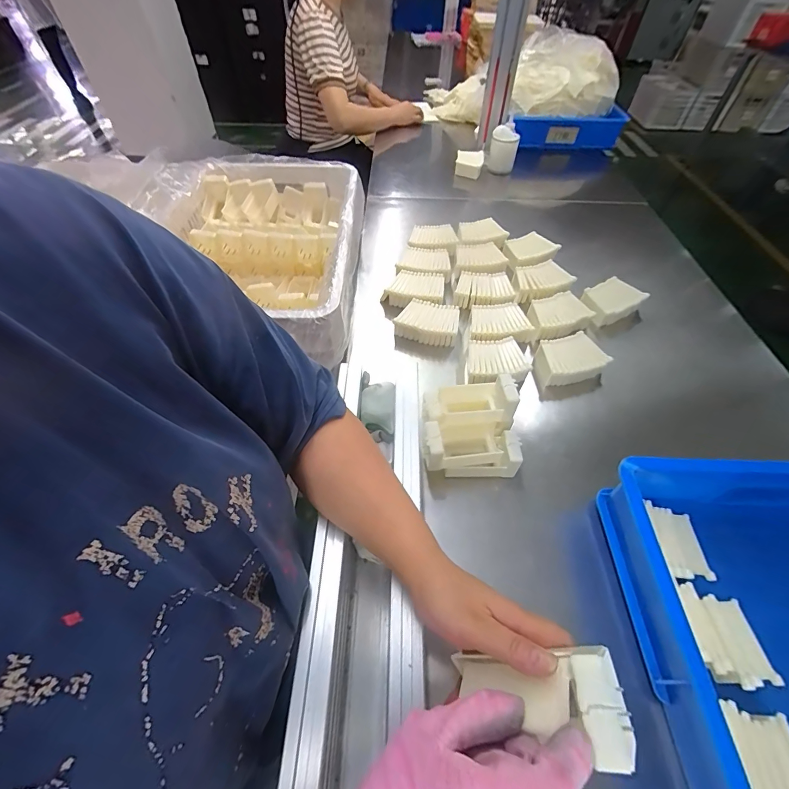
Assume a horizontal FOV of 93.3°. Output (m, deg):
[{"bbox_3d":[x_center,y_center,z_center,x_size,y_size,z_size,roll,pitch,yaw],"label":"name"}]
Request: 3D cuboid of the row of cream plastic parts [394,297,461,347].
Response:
[{"bbox_3d":[0.064,-0.136,0.703,0.115,0.043,0.076,15,53,11],"label":"row of cream plastic parts"}]

